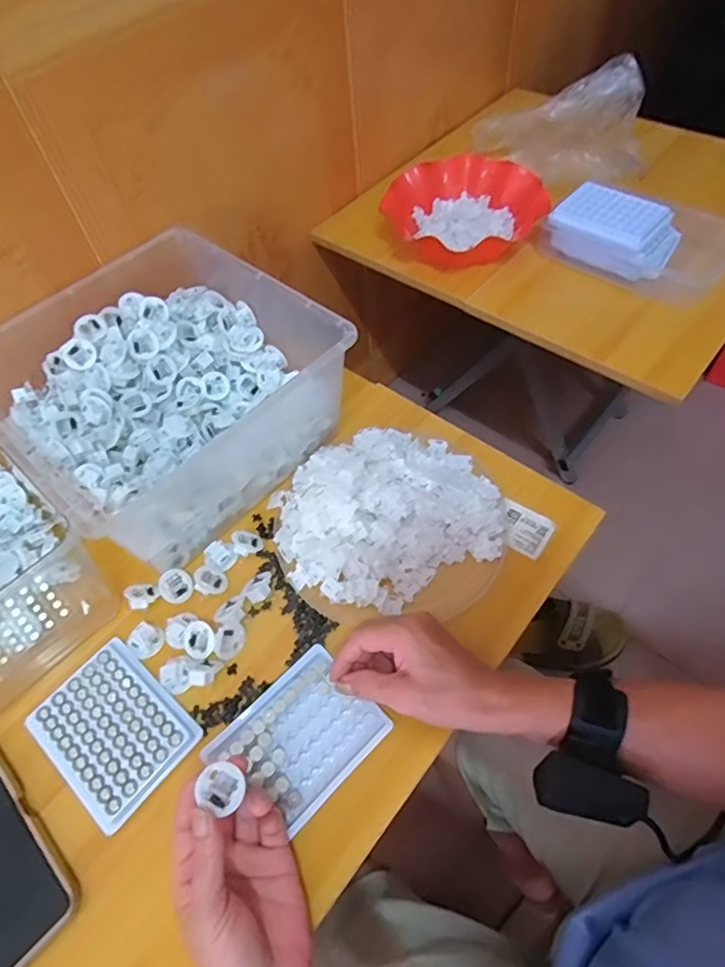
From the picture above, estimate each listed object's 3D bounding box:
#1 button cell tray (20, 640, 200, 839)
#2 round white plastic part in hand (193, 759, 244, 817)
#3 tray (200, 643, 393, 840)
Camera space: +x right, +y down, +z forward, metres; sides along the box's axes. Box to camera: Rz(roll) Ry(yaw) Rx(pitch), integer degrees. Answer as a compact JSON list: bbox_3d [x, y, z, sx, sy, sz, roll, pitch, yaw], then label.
[{"bbox_3d":[-0.215,0.208,0.473,0.130,0.007,0.099,34,65,24],"label":"button cell tray"},{"bbox_3d":[-0.100,0.210,0.382,0.030,0.015,0.028,15,47,-17],"label":"round white plastic part in hand"},{"bbox_3d":[-0.050,0.204,0.448,0.117,0.014,0.095,-40,62,-20],"label":"tray"}]

